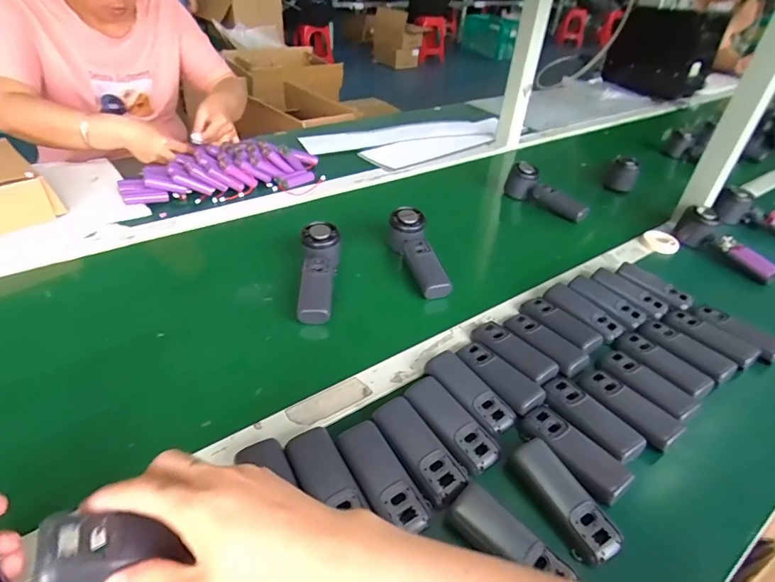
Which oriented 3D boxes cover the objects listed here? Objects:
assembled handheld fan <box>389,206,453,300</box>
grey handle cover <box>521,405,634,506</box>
[{"bbox_3d":[0.047,-0.053,0.657,0.051,0.039,0.166,-10,54,-19],"label":"assembled handheld fan"},{"bbox_3d":[0.179,0.152,0.433,0.040,0.017,0.103,-21,46,-29],"label":"grey handle cover"}]

